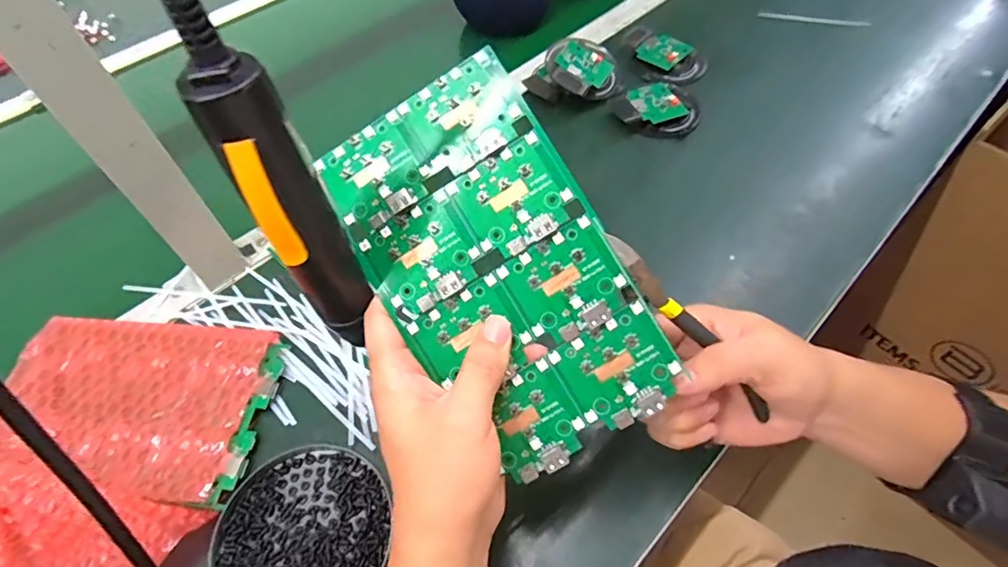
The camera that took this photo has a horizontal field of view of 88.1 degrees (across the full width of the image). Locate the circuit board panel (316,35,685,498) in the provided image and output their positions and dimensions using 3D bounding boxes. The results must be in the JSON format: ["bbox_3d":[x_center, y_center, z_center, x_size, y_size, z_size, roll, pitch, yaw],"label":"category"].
[{"bbox_3d":[-0.006,-0.008,0.285,0.121,0.008,0.213,-31,86,5],"label":"circuit board panel"}]

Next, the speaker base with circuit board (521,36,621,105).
[{"bbox_3d":[0.081,-0.245,0.600,0.108,0.033,0.098,7,55,7],"label":"speaker base with circuit board"}]

